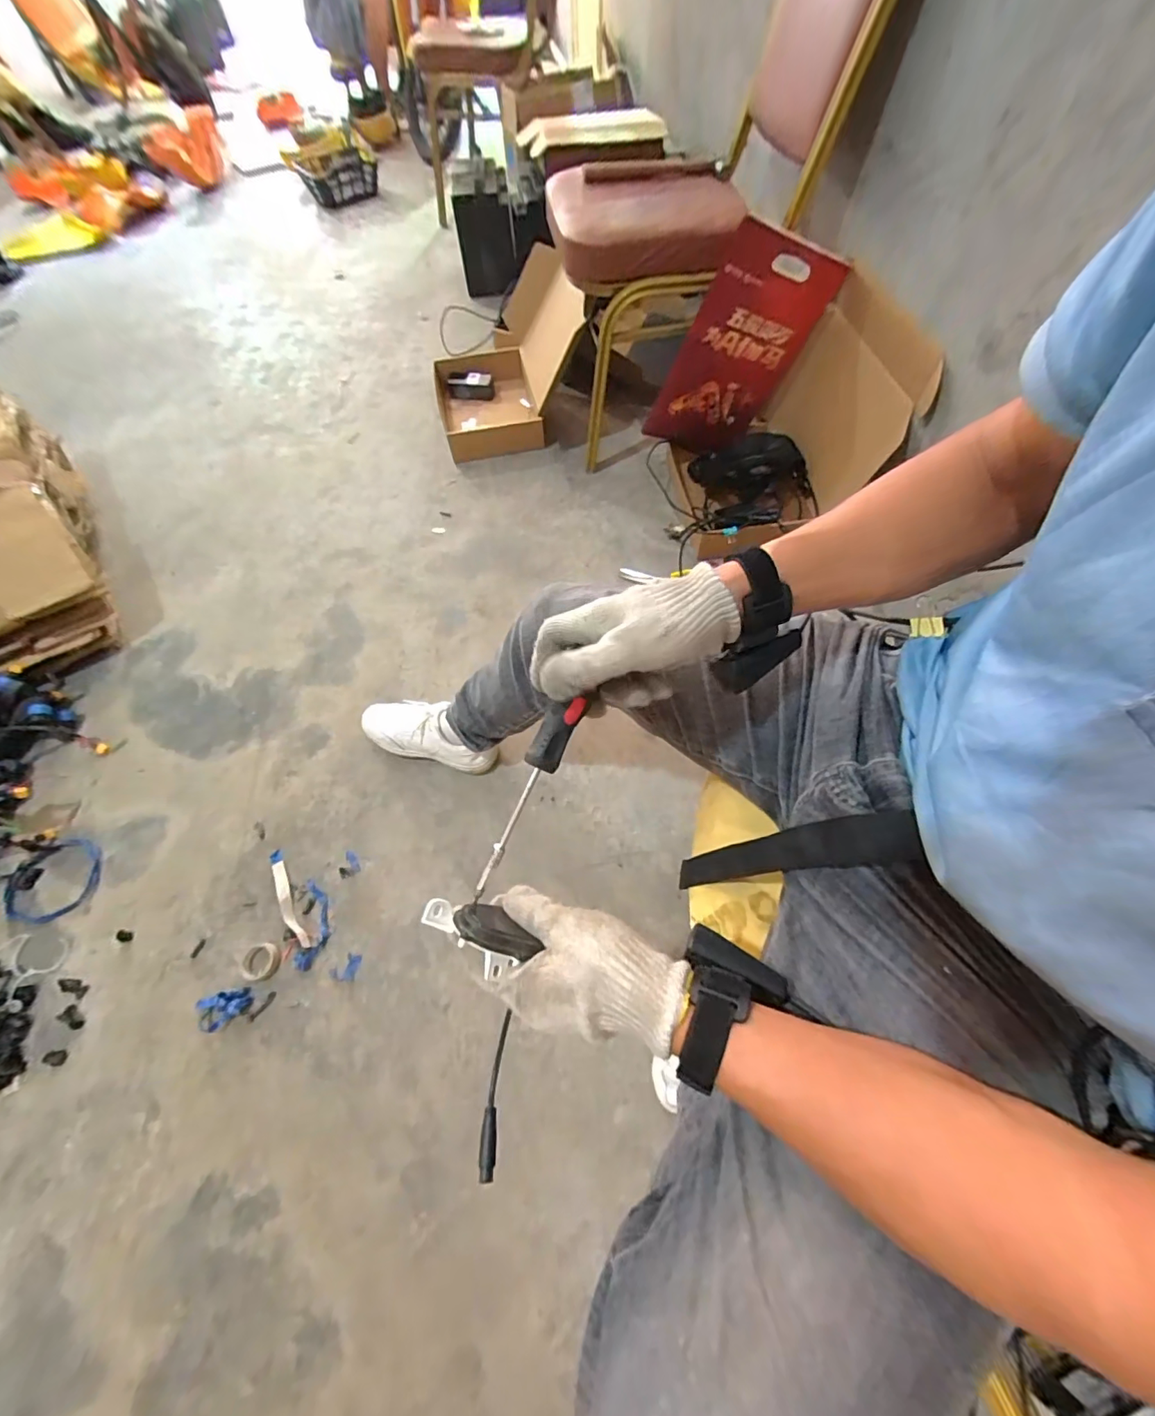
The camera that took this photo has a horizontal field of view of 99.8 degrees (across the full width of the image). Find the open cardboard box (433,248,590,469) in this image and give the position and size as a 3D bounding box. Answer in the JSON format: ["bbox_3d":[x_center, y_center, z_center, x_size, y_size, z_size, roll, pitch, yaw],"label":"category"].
[{"bbox_3d":[-0.208,-0.960,1.331,0.394,0.312,0.476,-10,63,-4],"label":"open cardboard box"}]

